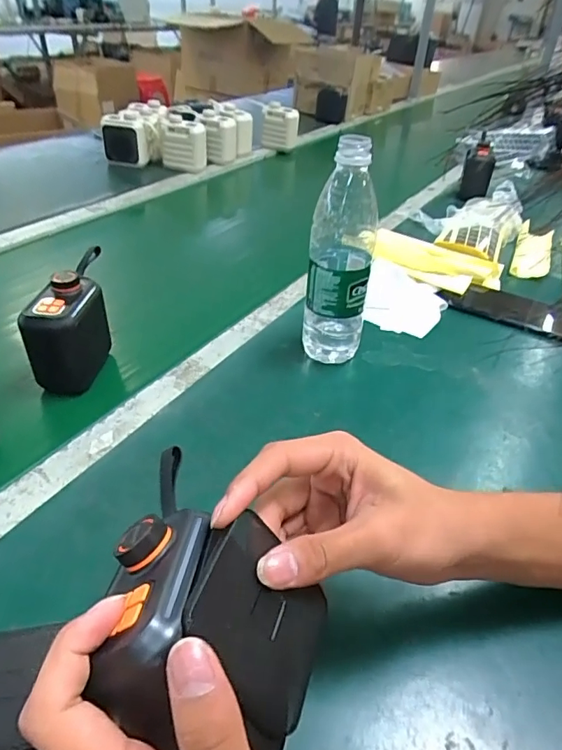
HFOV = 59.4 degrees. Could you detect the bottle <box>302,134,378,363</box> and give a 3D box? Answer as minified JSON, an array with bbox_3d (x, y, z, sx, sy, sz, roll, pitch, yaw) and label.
[{"bbox_3d":[0.061,-0.120,0.504,0.063,0.225,0.062,8,38,6],"label":"bottle"}]

